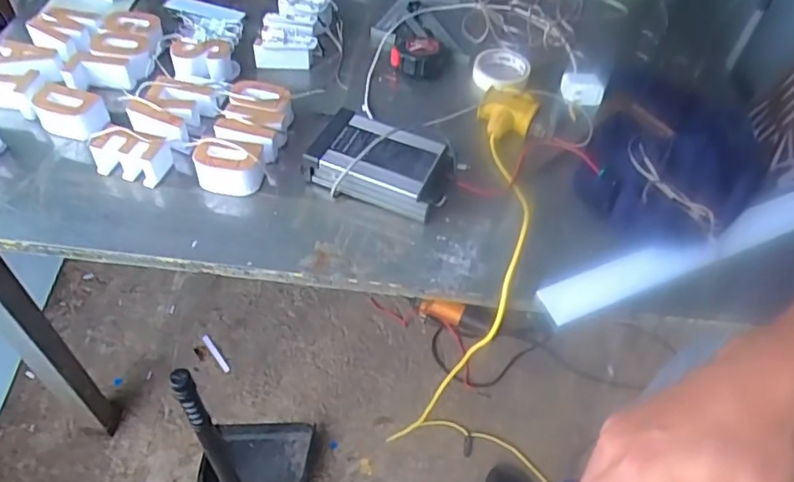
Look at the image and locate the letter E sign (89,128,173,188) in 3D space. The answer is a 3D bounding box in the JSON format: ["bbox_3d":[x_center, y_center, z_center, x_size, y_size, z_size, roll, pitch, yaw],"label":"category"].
[{"bbox_3d":[-0.353,-0.112,0.783,0.098,0.050,0.056,9,54,1],"label":"letter E sign"}]

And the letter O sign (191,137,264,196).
[{"bbox_3d":[-0.220,-0.098,0.782,0.091,0.047,0.060,8,54,0],"label":"letter O sign"}]

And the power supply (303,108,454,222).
[{"bbox_3d":[-0.018,-0.106,0.788,0.190,0.051,0.121,22,55,10],"label":"power supply"}]

